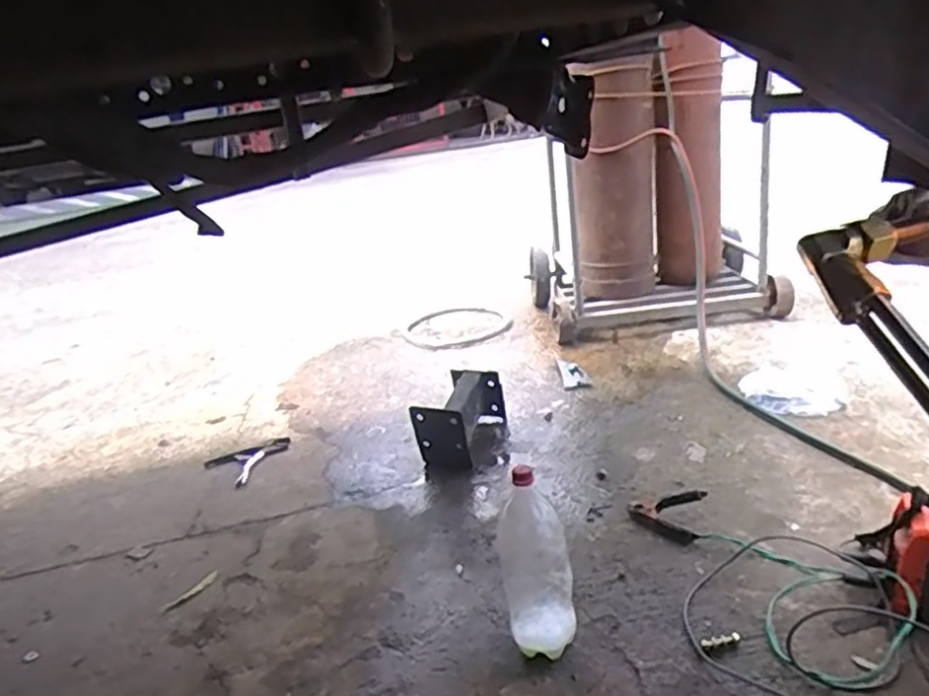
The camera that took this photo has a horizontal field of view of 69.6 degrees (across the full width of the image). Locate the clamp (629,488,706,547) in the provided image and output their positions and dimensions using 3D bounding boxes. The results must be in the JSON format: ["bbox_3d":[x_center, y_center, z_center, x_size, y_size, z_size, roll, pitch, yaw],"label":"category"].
[{"bbox_3d":[0.363,0.301,1.217,0.136,0.046,0.100,3,24,25],"label":"clamp"}]

